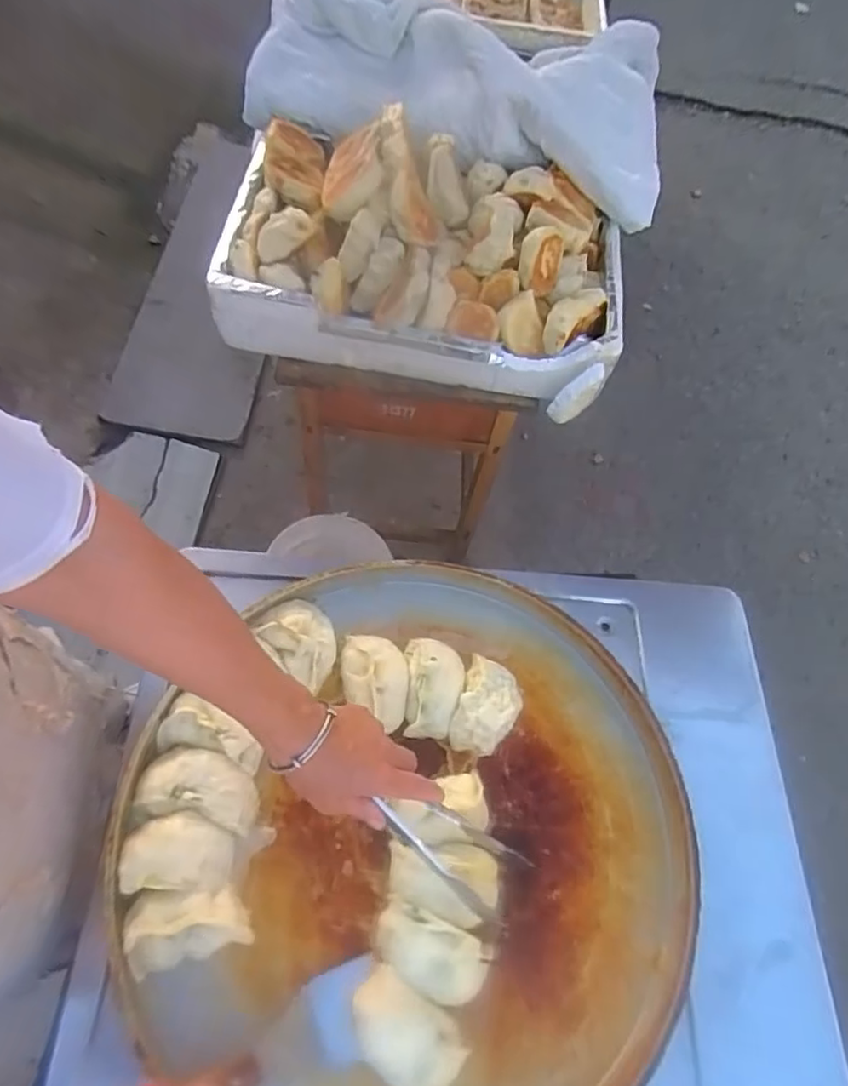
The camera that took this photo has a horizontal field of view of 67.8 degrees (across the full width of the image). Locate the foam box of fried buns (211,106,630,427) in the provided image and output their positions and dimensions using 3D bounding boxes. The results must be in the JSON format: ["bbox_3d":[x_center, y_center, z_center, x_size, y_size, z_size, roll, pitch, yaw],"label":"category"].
[{"bbox_3d":[0.007,-0.442,0.970,0.578,0.199,0.348,12,62,-3],"label":"foam box of fried buns"}]

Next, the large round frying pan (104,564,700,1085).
[{"bbox_3d":[-0.008,0.282,0.622,0.534,0.082,0.539,1,63,-2],"label":"large round frying pan"}]

